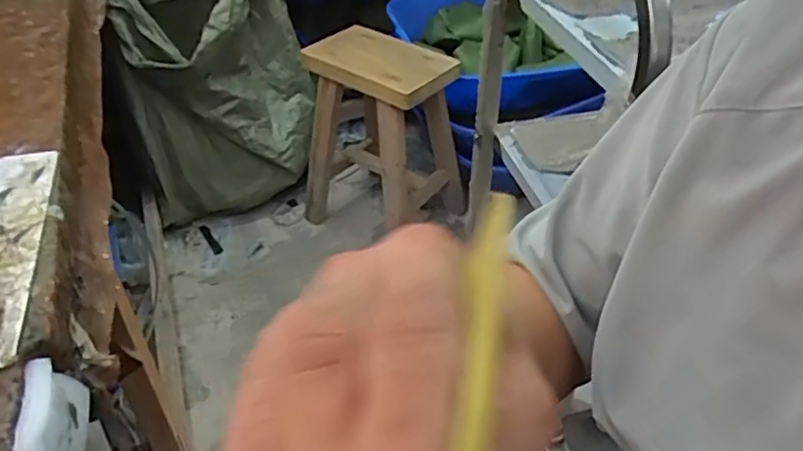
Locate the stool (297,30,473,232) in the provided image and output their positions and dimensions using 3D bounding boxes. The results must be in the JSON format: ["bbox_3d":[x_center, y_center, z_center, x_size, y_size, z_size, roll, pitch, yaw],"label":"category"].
[{"bbox_3d":[-0.044,-0.187,1.511,0.301,0.475,0.299,29,46,29],"label":"stool"}]

